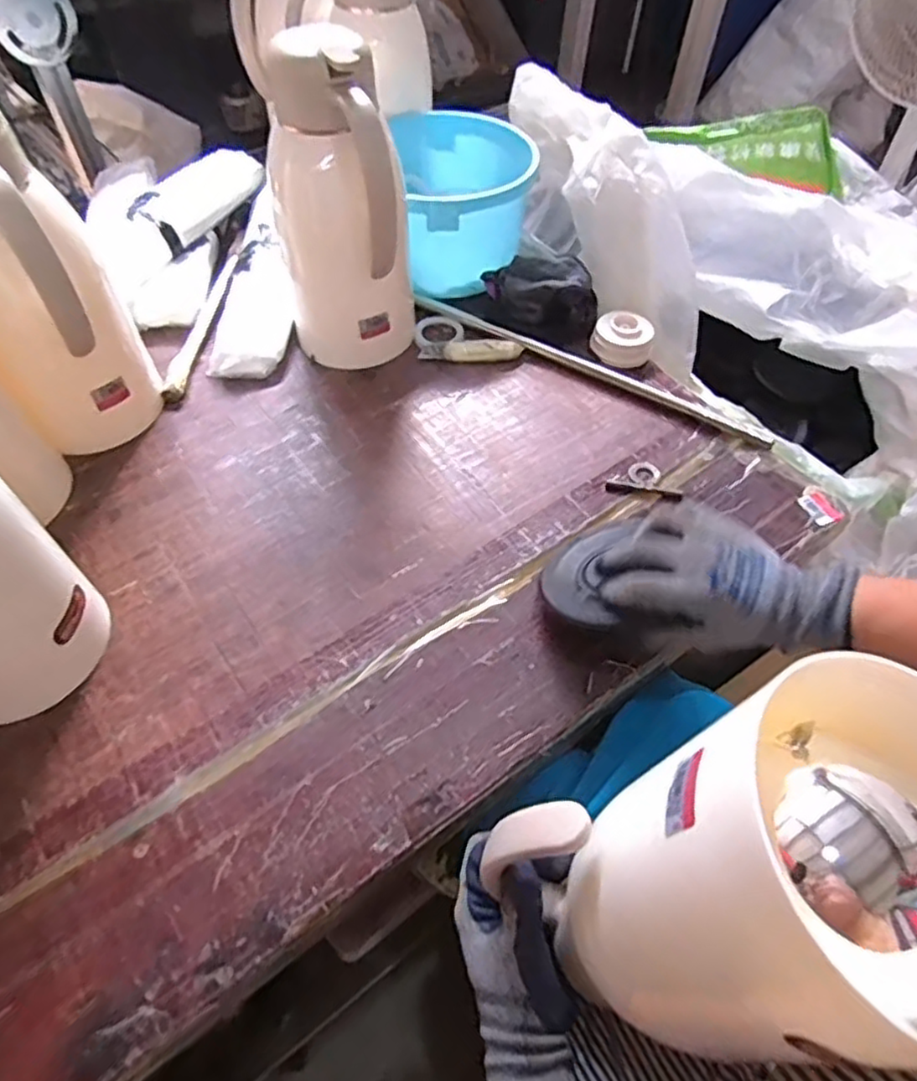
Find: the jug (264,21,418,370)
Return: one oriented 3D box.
[{"bbox_3d":[-0.105,-0.289,0.614,0.126,0.264,0.112,-10,54,-8],"label":"jug"}]

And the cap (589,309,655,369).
[{"bbox_3d":[0.180,-0.219,0.721,0.059,0.029,0.062,0,53,0],"label":"cap"}]

